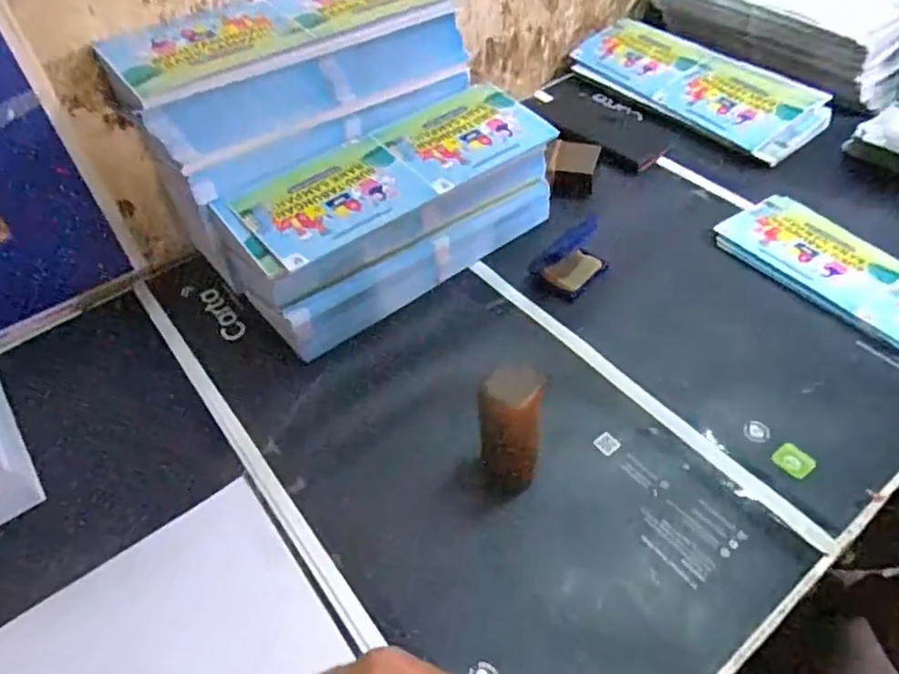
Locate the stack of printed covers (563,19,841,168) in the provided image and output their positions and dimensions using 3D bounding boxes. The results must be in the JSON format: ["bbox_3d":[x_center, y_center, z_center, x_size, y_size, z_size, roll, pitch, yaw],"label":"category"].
[{"bbox_3d":[0.321,-0.342,0.831,0.140,0.019,0.339,-38,56,-12],"label":"stack of printed covers"}]

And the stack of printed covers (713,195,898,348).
[{"bbox_3d":[0.410,-0.038,0.583,0.114,0.013,0.321,-28,53,-20],"label":"stack of printed covers"}]

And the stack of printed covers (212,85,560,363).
[{"bbox_3d":[-0.050,-0.128,0.631,0.334,0.112,0.141,-35,55,-24],"label":"stack of printed covers"}]

